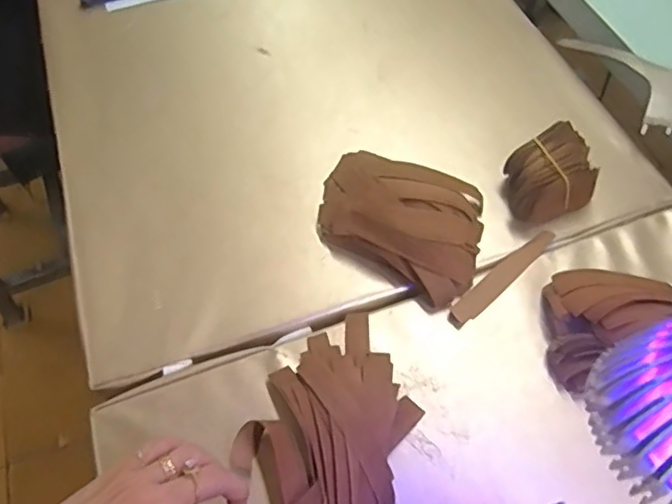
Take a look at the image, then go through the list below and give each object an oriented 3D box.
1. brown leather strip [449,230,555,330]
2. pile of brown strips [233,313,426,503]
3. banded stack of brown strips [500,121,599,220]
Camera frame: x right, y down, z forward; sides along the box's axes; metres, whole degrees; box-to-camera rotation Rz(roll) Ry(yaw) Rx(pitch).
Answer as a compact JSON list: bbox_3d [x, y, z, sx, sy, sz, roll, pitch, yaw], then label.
[{"bbox_3d":[0.137,0.020,0.495,0.118,0.009,0.020,-39,61,-20],"label":"brown leather strip"},{"bbox_3d":[-0.001,0.118,0.422,0.116,0.035,0.171,13,59,8],"label":"pile of brown strips"},{"bbox_3d":[0.183,-0.066,0.523,0.076,0.049,0.059,-19,59,-12],"label":"banded stack of brown strips"}]

